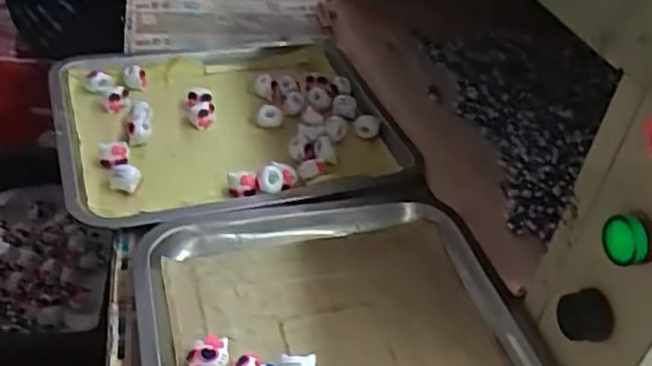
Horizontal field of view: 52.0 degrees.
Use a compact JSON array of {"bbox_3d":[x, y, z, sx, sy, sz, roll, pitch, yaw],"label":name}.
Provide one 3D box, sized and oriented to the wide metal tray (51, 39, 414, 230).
[{"bbox_3d":[-0.096,-0.066,0.654,0.310,0.043,0.285,-9,41,-20],"label":"wide metal tray"}]

